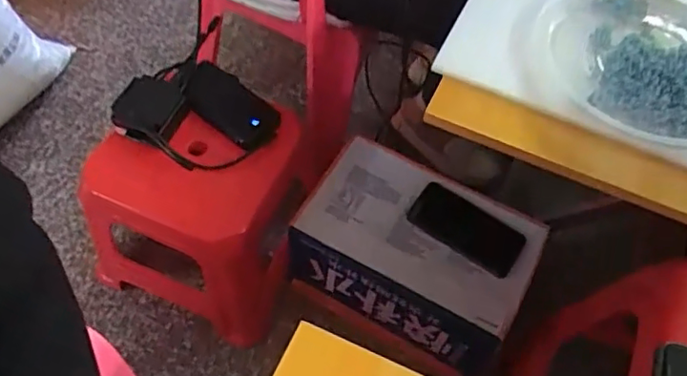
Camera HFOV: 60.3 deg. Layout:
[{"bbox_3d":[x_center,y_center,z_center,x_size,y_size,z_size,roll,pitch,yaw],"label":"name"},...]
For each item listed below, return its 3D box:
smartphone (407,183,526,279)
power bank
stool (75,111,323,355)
[{"bbox_3d":[0.180,0.057,0.863,0.165,0.011,0.079,33,61,16],"label":"smartphone"},{"bbox_3d":[-0.154,-0.116,0.824,0.142,0.026,0.083,32,61,15],"label":"power bank"},{"bbox_3d":[-0.196,0.026,0.925,0.268,0.276,0.302,23,59,10],"label":"stool"}]

